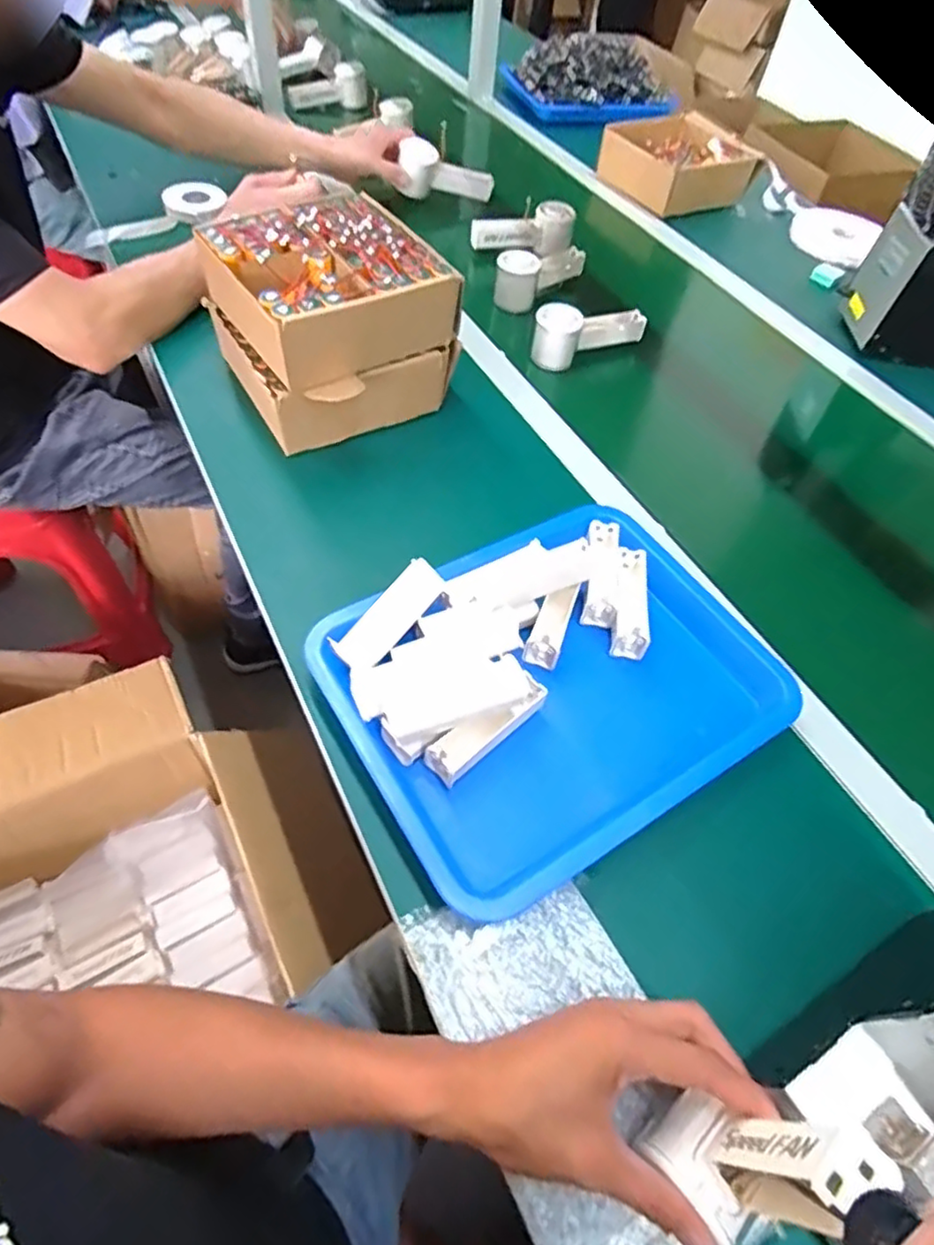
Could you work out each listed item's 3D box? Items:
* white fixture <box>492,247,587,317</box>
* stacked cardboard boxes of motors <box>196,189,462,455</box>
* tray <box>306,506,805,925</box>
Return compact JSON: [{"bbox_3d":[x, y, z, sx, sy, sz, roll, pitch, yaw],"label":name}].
[{"bbox_3d":[0.108,-0.484,0.896,0.149,0.066,0.050,-26,61,-22],"label":"white fixture"},{"bbox_3d":[-0.139,-0.307,0.658,0.201,0.143,0.196,-25,60,-22],"label":"stacked cardboard boxes of motors"},{"bbox_3d":[0.077,0.044,0.514,0.327,0.058,0.251,-26,61,-22],"label":"tray"}]

